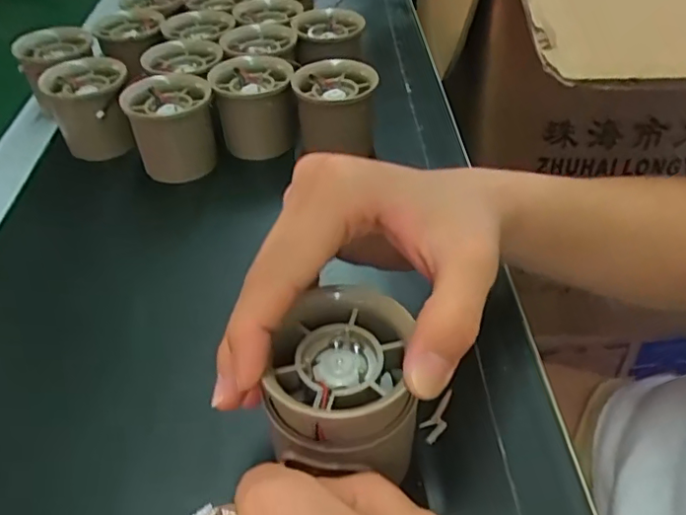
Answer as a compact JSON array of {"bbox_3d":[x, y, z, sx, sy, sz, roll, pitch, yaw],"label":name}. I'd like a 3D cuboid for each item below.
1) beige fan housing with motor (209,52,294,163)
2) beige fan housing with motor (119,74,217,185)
[{"bbox_3d":[-0.060,-0.103,0.411,0.055,0.051,0.062,-12,44,-9],"label":"beige fan housing with motor"},{"bbox_3d":[-0.112,-0.086,0.395,0.052,0.049,0.058,-12,44,-9],"label":"beige fan housing with motor"}]

